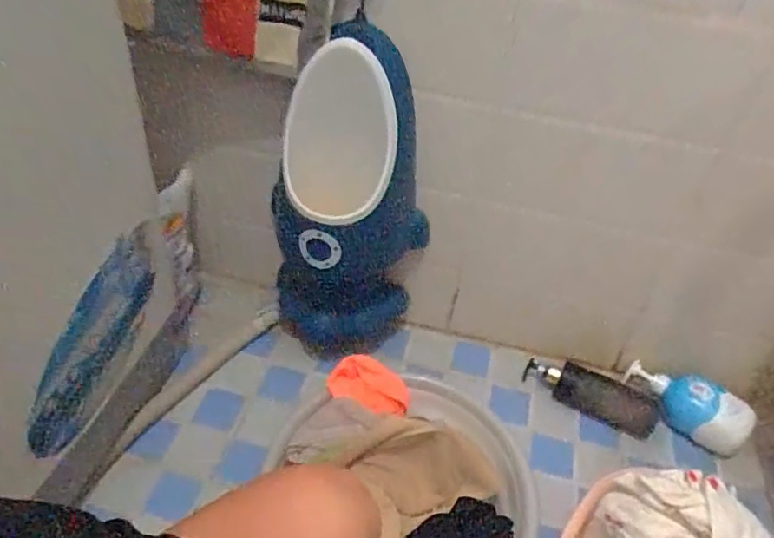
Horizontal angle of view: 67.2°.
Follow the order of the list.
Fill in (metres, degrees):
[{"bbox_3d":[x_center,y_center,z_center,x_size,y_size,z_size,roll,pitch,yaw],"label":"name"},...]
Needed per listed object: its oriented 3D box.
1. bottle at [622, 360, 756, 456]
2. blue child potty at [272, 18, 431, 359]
[{"bbox_3d":[0.492,0.218,0.962,0.198,0.074,0.074,34,47,30],"label":"bottle"},{"bbox_3d":[-0.055,-0.094,0.958,0.237,0.557,0.200,-10,42,-19],"label":"blue child potty"}]

